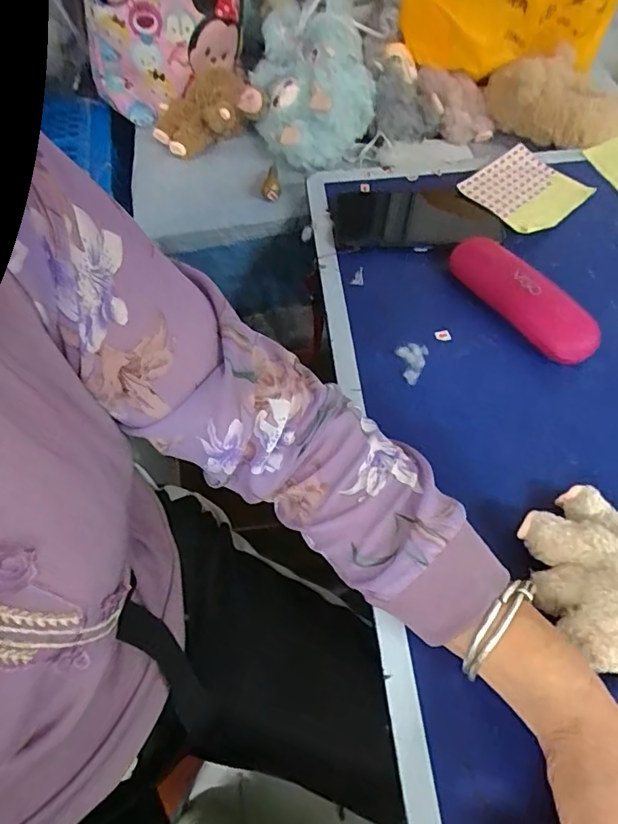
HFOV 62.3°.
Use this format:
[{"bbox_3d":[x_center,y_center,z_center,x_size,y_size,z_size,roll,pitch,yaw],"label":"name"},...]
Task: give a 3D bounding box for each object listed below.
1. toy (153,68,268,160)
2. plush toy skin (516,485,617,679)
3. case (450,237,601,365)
[{"bbox_3d":[-0.121,-0.363,0.617,0.131,0.062,0.076,-15,61,-7],"label":"toy"},{"bbox_3d":[0.182,0.107,0.318,0.078,0.064,0.121,-18,61,-9],"label":"plush toy skin"},{"bbox_3d":[0.190,-0.104,0.459,0.042,0.037,0.151,-34,65,-16],"label":"case"}]

